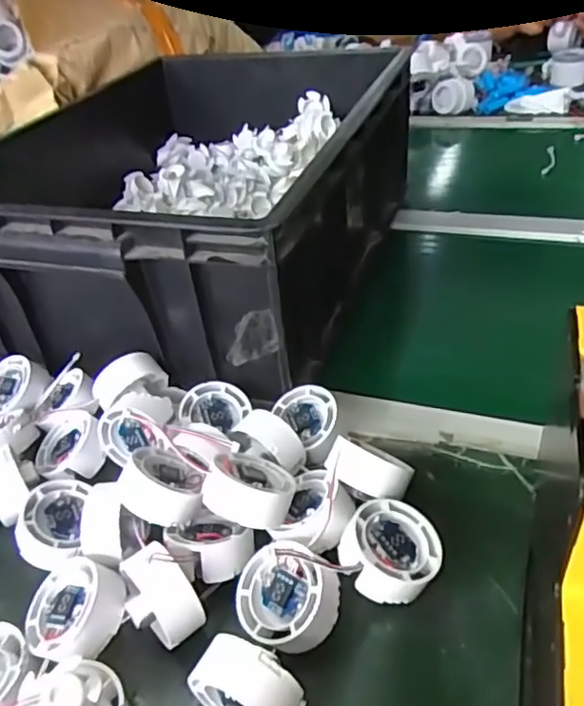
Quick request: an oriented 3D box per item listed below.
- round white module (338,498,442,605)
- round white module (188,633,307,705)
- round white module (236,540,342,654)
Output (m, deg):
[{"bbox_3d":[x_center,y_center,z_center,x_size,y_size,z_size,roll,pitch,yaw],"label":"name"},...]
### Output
[{"bbox_3d":[0.056,0.113,0.354,0.055,0.026,0.053,8,50,-10],"label":"round white module"},{"bbox_3d":[-0.023,0.168,0.300,0.052,0.052,0.032,17,44,27],"label":"round white module"},{"bbox_3d":[-0.002,0.136,0.345,0.052,0.022,0.052,-19,48,22],"label":"round white module"}]

